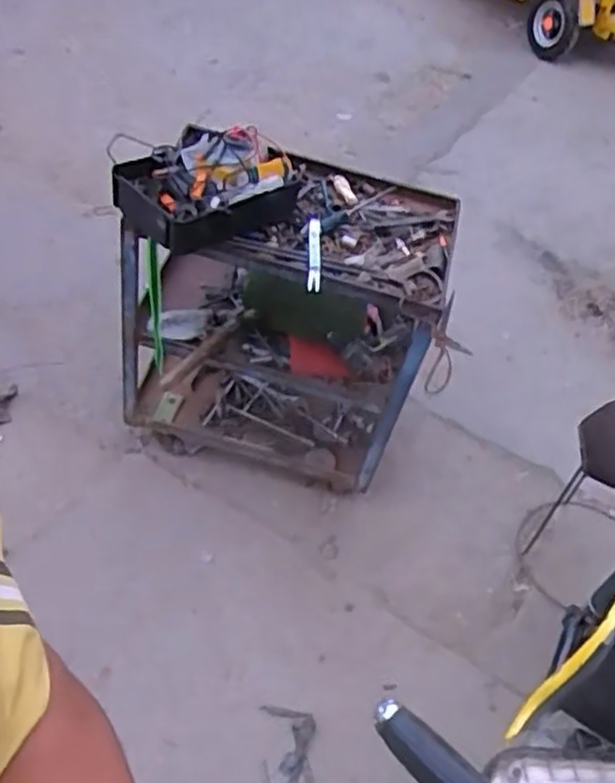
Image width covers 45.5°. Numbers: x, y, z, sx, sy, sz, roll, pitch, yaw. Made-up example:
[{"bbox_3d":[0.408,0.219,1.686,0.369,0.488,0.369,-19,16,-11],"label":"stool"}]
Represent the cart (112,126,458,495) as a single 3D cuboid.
[{"bbox_3d":[-0.053,-0.180,1.678,0.661,0.789,0.433,14,47,5],"label":"cart"}]

